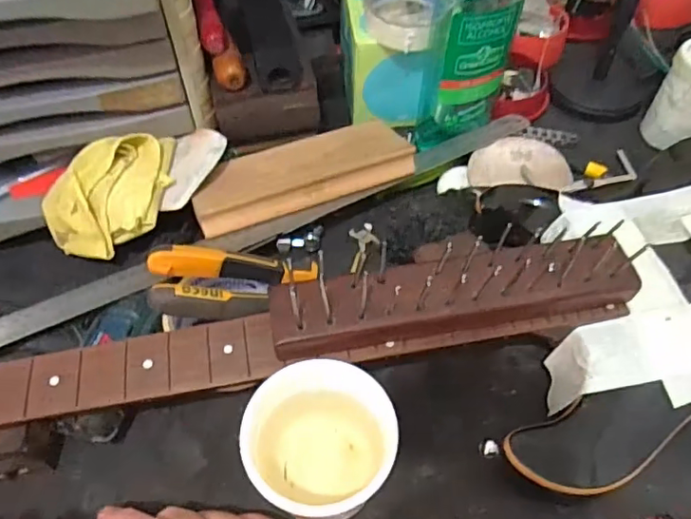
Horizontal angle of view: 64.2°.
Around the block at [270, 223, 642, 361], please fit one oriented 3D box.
[{"bbox_3d":[0.075,0.025,0.384,0.253,0.042,0.053,-9,53,-7],"label":"block"}]

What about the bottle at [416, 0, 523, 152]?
[{"bbox_3d":[0.120,-0.199,0.524,0.071,0.195,0.073,15,54,12],"label":"bottle"}]

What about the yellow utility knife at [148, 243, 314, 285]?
[{"bbox_3d":[-0.082,0.006,0.419,0.128,0.024,0.014,7,48,-29],"label":"yellow utility knife"}]

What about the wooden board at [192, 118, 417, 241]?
[{"bbox_3d":[-0.040,-0.082,0.507,0.201,0.019,0.069,-19,55,-14],"label":"wooden board"}]

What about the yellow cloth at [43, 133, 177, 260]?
[{"bbox_3d":[-0.212,-0.063,0.498,0.109,0.050,0.118,-3,53,-2],"label":"yellow cloth"}]

